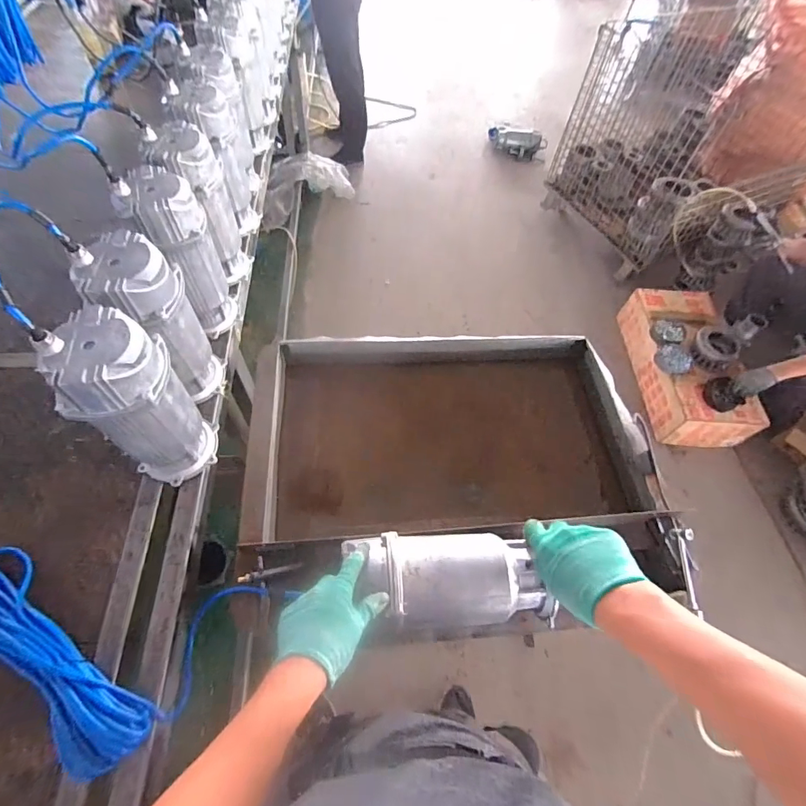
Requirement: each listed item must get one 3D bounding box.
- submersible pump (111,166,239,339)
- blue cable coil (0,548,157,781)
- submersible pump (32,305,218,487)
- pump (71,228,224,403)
[{"bbox_3d":[-0.409,-0.265,0.811,0.118,0.289,0.125,-28,65,-20],"label":"submersible pump"},{"bbox_3d":[-0.498,0.340,0.581,0.377,0.046,0.114,34,62,15],"label":"blue cable coil"},{"bbox_3d":[-0.386,0.010,0.649,0.116,0.303,0.122,-6,59,-8],"label":"submersible pump"},{"bbox_3d":[-0.401,-0.120,0.718,0.108,0.287,0.126,3,58,-3],"label":"pump"}]

